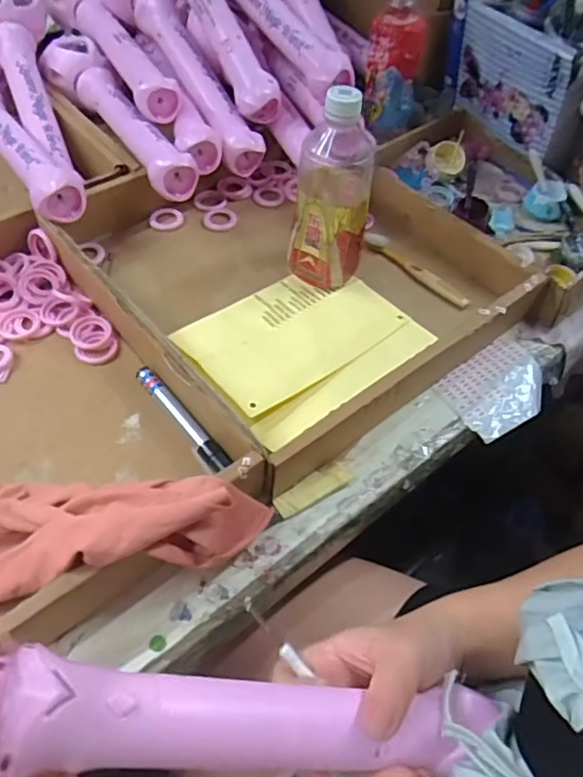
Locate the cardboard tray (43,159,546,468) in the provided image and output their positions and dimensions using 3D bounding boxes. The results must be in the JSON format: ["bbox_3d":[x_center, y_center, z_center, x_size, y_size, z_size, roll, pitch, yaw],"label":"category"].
[{"bbox_3d":[0.008,-0.129,0.601,0.376,0.059,0.369,-31,62,-24],"label":"cardboard tray"}]

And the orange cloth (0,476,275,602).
[{"bbox_3d":[-0.149,0.096,0.404,0.262,0.075,0.092,1,54,-4],"label":"orange cloth"}]

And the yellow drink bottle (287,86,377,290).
[{"bbox_3d":[0.040,-0.187,0.559,0.069,0.185,0.078,8,54,1],"label":"yellow drink bottle"}]

